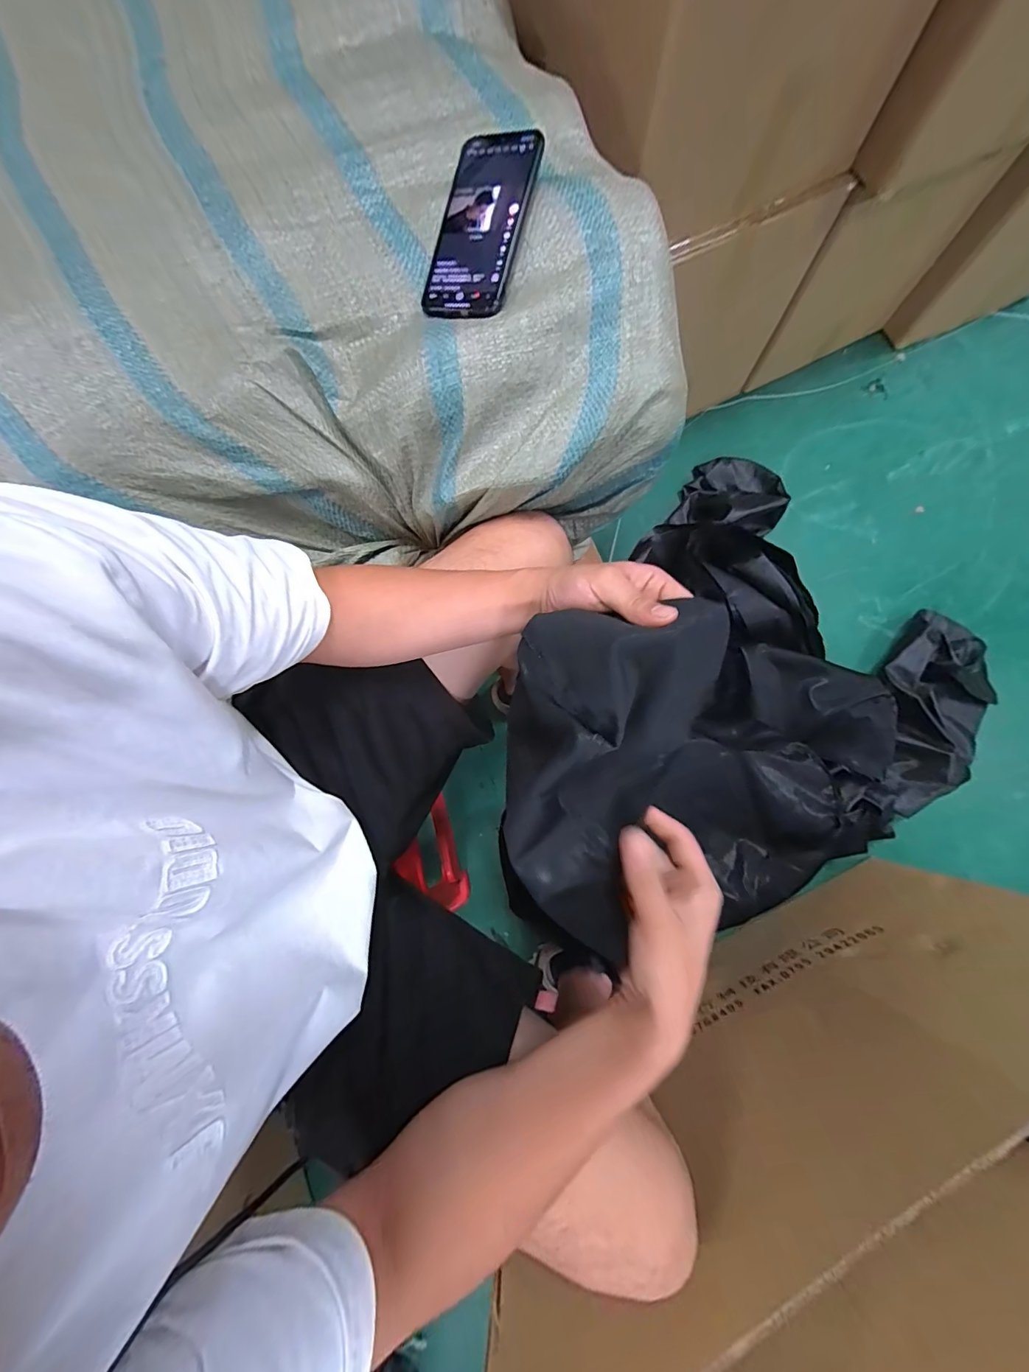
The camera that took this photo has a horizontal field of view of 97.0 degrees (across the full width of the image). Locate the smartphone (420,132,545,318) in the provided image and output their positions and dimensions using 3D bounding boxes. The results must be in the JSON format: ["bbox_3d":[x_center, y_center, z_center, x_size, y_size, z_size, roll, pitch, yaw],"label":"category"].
[{"bbox_3d":[-0.031,-0.402,0.401,0.079,0.012,0.157,16,92,17],"label":"smartphone"}]

